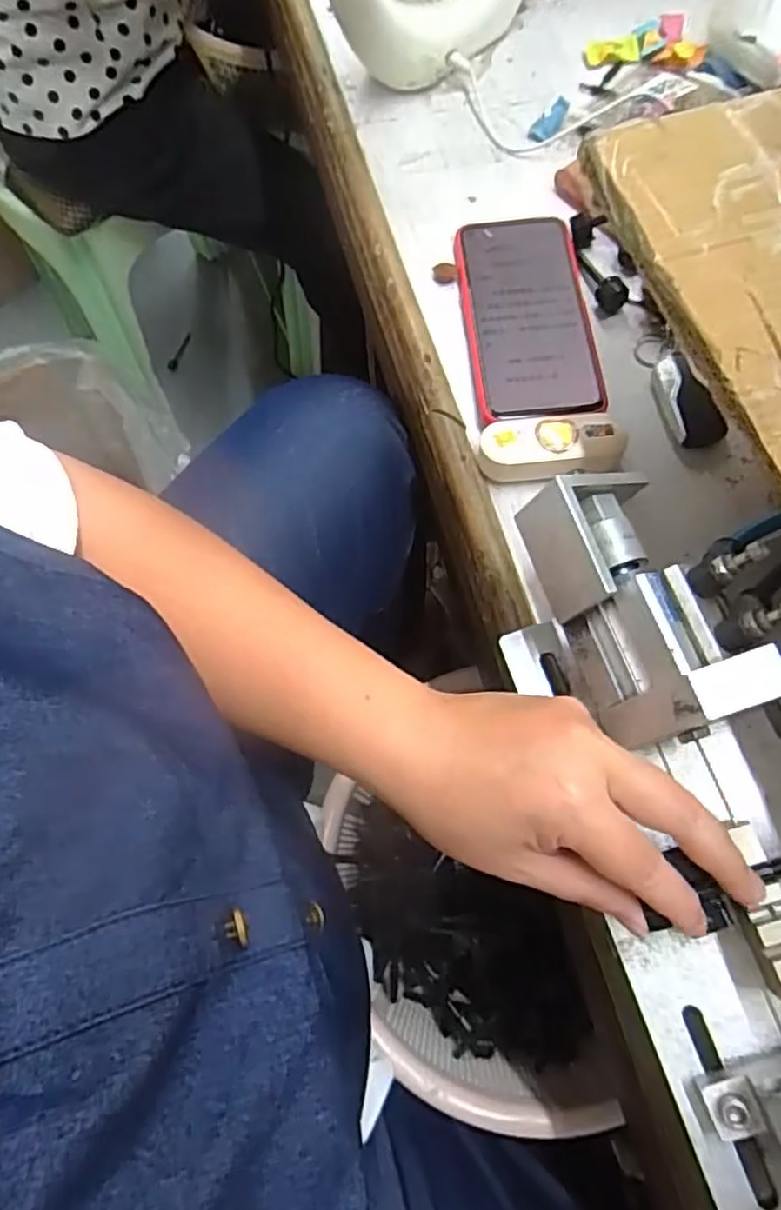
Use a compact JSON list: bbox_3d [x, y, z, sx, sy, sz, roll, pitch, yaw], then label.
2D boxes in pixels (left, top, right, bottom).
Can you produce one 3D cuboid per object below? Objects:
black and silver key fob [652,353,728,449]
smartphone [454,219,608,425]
[{"bbox_3d":[0.181,-0.126,0.425,0.029,0.013,0.061,-19,72,-4],"label":"black and silver key fob"},{"bbox_3d":[0.088,-0.186,0.445,0.077,0.011,0.159,-5,71,0],"label":"smartphone"}]

